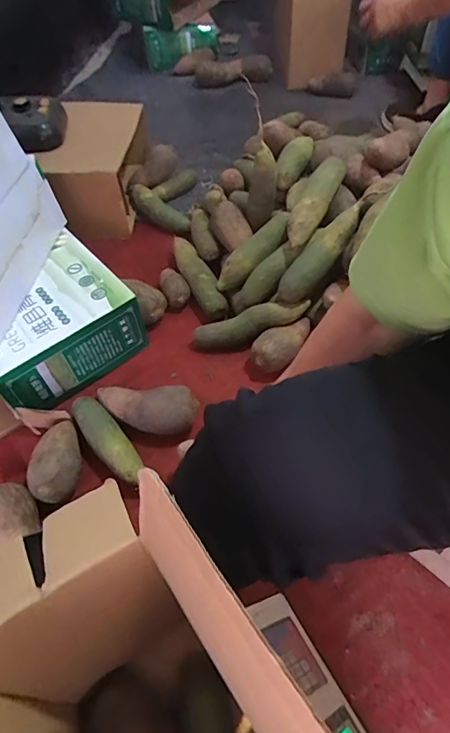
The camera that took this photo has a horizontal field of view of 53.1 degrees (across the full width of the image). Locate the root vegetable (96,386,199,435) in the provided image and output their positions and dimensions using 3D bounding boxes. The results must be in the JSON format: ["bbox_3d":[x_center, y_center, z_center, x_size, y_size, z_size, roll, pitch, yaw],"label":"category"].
[{"bbox_3d":[-0.132,0.069,0.746,0.182,0.077,0.080,5,53,8],"label":"root vegetable"}]

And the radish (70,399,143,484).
[{"bbox_3d":[-0.189,0.119,0.727,0.054,0.053,0.179,-32,57,-19],"label":"radish"}]

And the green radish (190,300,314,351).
[{"bbox_3d":[0.043,-0.075,0.836,0.226,0.051,0.045,-19,52,13],"label":"green radish"}]

